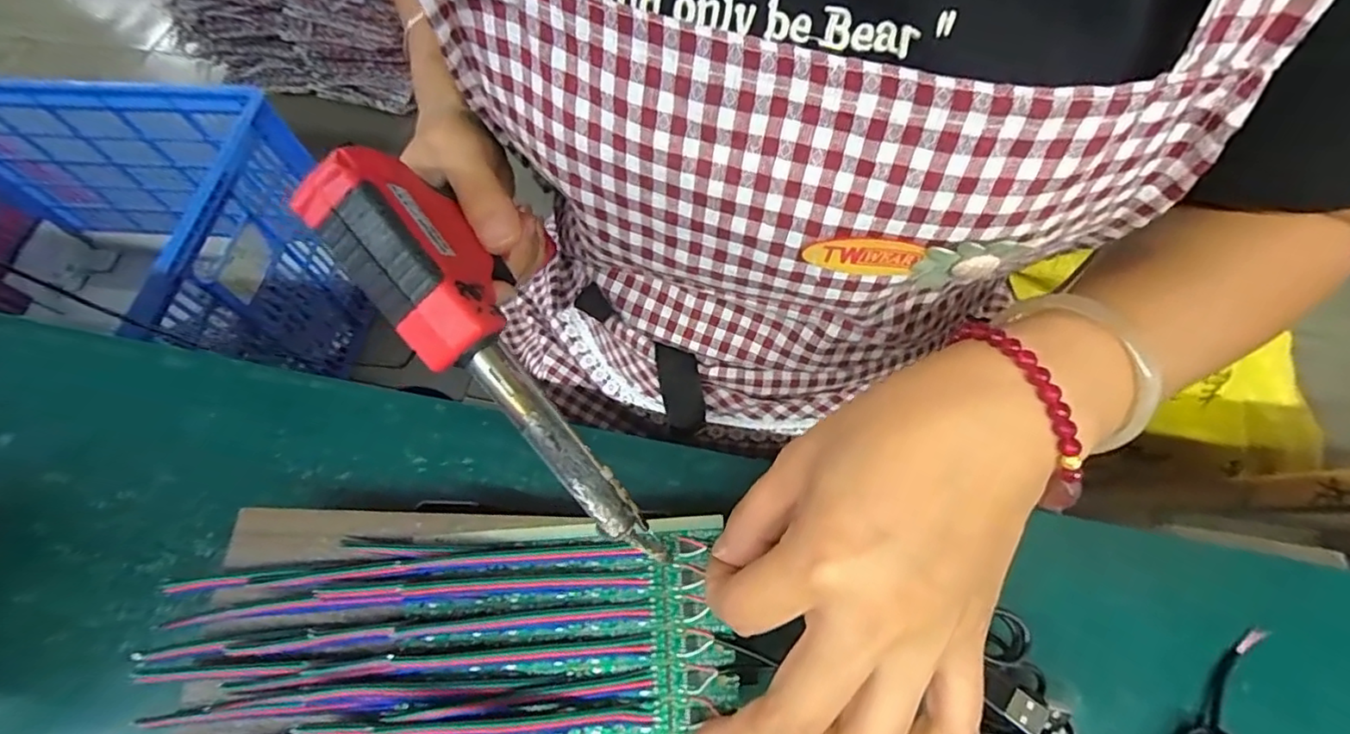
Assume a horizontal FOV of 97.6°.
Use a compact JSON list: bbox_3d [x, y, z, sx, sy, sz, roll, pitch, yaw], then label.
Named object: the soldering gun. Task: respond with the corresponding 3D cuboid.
[{"bbox_3d":[-0.066,-0.002,0.225,0.046,0.044,0.172,-38,93,-17],"label":"soldering gun"}]

